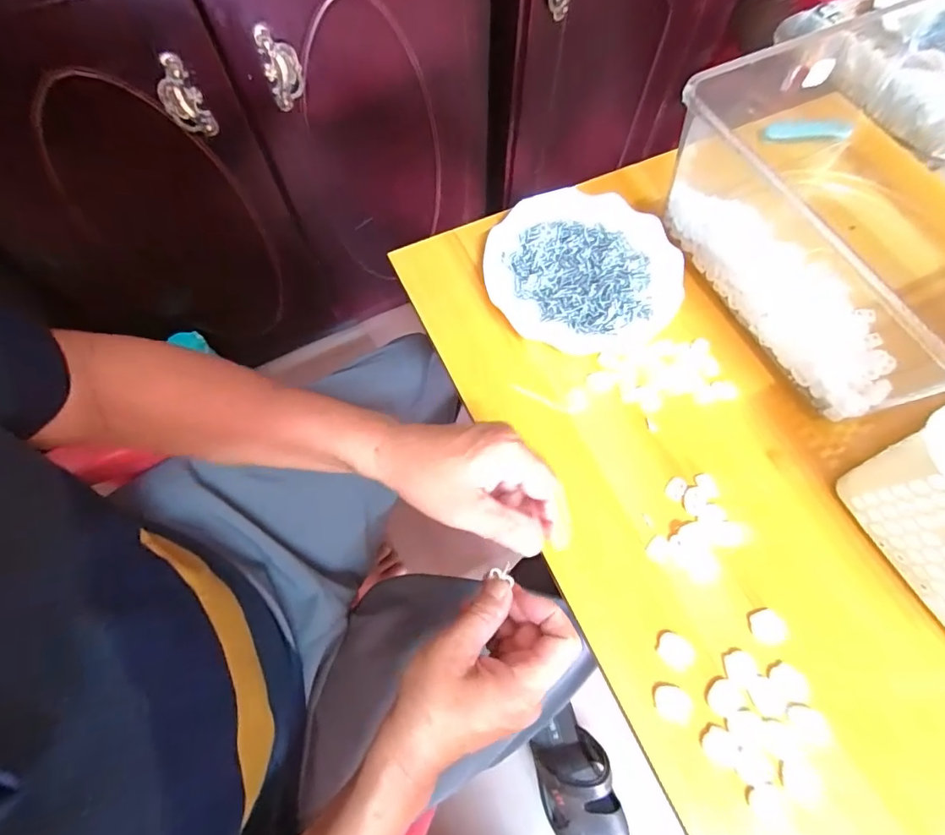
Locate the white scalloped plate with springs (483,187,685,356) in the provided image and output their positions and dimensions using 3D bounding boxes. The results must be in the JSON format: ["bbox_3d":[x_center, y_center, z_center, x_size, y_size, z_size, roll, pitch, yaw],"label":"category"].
[{"bbox_3d":[0.107,-0.143,0.465,0.182,0.018,0.171,7,67,2],"label":"white scalloped plate with springs"}]

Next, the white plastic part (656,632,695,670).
[{"bbox_3d":[0.148,0.169,0.348,0.025,0.004,0.022,33,71,12],"label":"white plastic part"}]

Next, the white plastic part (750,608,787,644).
[{"bbox_3d":[0.218,0.154,0.355,0.024,0.004,0.022,-5,67,-3],"label":"white plastic part"}]

